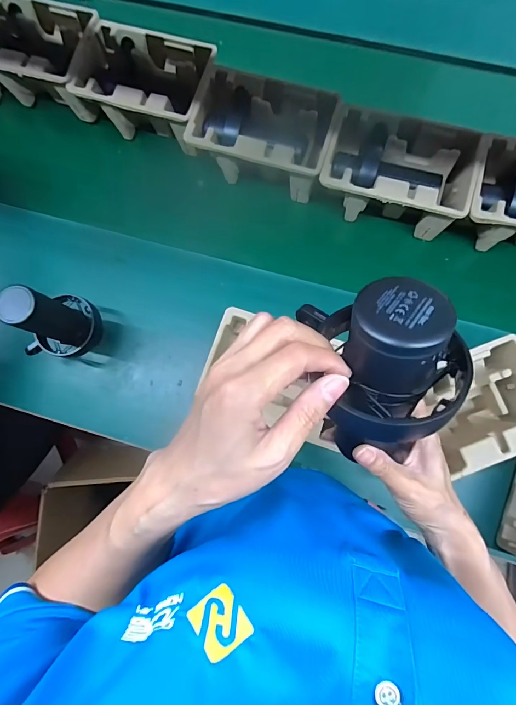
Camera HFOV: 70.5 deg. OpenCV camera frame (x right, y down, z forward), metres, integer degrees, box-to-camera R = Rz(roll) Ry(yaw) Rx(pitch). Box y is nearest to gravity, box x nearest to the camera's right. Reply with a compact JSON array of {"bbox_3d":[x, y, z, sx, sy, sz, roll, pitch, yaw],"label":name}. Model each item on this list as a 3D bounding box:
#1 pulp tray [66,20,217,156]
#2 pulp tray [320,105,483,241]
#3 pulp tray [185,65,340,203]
[{"bbox_3d":[-0.191,-0.465,0.659,0.233,0.113,0.146,19,82,5],"label":"pulp tray"},{"bbox_3d":[0.222,-0.290,0.602,0.231,0.097,0.153,17,82,5],"label":"pulp tray"},{"bbox_3d":[0.012,-0.369,0.623,0.219,0.094,0.155,14,82,5],"label":"pulp tray"}]

